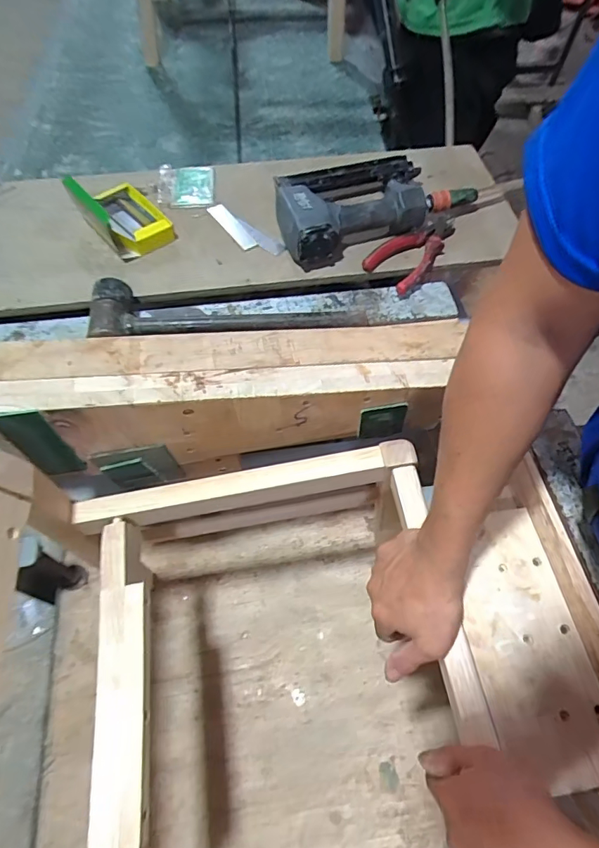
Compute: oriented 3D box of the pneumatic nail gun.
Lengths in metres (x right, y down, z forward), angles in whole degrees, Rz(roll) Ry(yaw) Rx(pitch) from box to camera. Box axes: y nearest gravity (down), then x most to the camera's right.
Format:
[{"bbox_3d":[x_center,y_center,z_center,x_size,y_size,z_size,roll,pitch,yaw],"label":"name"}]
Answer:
[{"bbox_3d":[0.081,-0.318,0.672,0.240,0.068,0.159,-21,62,-13],"label":"pneumatic nail gun"}]

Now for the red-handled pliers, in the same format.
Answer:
[{"bbox_3d":[0.169,-0.245,0.661,0.069,0.030,0.171,39,66,20],"label":"red-handled pliers"}]

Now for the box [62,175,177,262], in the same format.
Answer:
[{"bbox_3d":[-0.244,-0.296,0.653,0.096,0.068,0.131,-37,66,-21],"label":"box"}]

